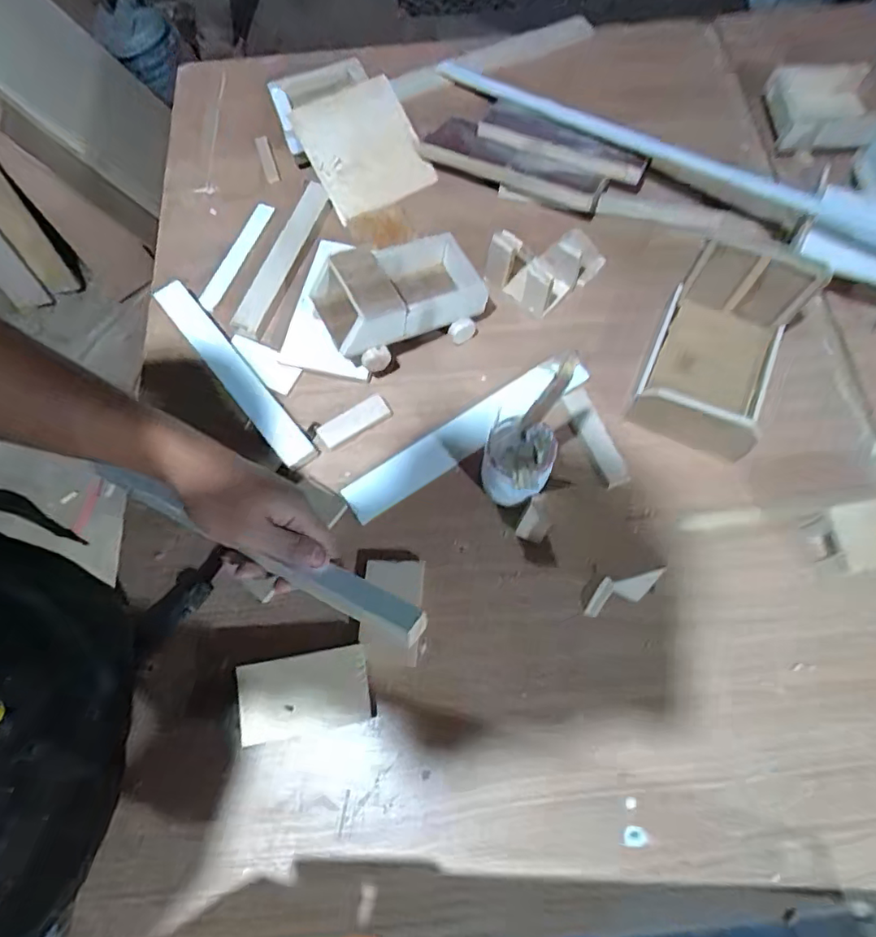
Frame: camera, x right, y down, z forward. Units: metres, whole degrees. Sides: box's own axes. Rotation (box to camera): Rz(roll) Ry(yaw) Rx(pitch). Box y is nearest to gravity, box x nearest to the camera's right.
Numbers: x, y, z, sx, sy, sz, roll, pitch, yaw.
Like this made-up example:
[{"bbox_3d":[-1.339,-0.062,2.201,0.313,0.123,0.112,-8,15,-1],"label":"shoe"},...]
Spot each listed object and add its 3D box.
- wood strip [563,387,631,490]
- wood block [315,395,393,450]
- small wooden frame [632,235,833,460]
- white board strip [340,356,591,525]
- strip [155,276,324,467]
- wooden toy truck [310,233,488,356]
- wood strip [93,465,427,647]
[{"bbox_3d":[0.168,-0.034,0.587,0.028,0.008,0.113,-20,70,-6],"label":"wood strip"},{"bbox_3d":[-0.091,-0.051,0.601,0.080,0.007,0.031,-31,71,-10],"label":"wood block"},{"bbox_3d":[0.290,-0.122,0.566,0.120,0.110,0.178,23,71,10],"label":"small wooden frame"},{"bbox_3d":[0.032,-0.039,0.592,0.289,0.013,0.045,-31,71,-10],"label":"white board strip"},{"bbox_3d":[-0.228,-0.107,0.614,0.036,0.015,0.269,-38,76,-15],"label":"strip"},{"bbox_3d":[-0.044,-0.195,0.603,0.173,0.096,0.113,-26,70,-8],"label":"wooden toy truck"},{"bbox_3d":[-0.146,0.059,0.422,0.301,0.026,0.027,20,70,20],"label":"wood strip"}]

